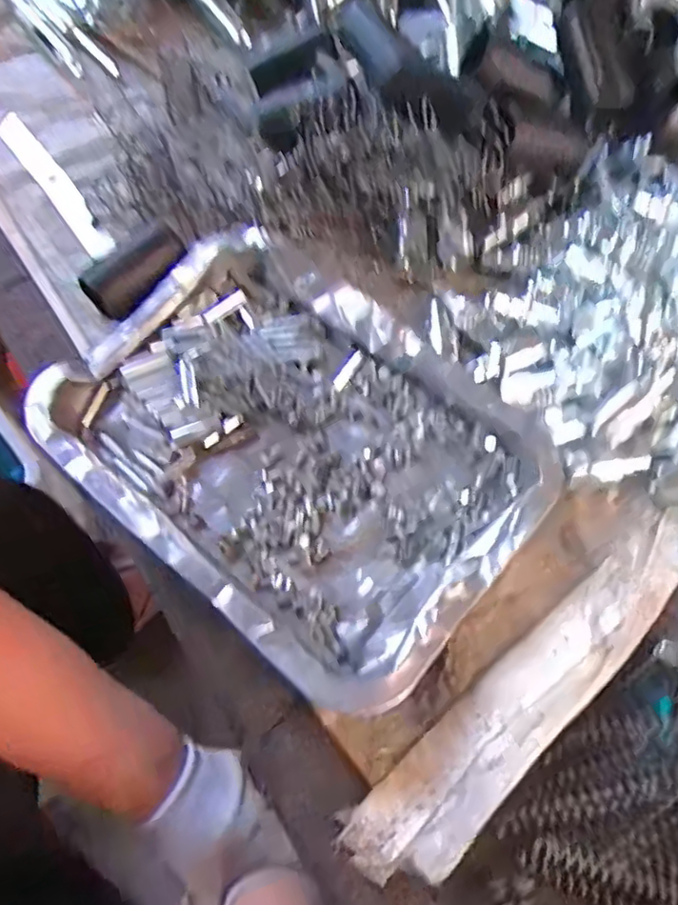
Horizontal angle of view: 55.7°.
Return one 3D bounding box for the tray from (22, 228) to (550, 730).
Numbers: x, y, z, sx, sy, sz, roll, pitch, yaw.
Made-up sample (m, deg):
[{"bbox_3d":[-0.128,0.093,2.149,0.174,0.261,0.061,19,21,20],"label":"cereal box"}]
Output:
[{"bbox_3d":[-0.023,-0.007,0.359,0.251,0.035,0.190,38,73,14],"label":"tray"}]

